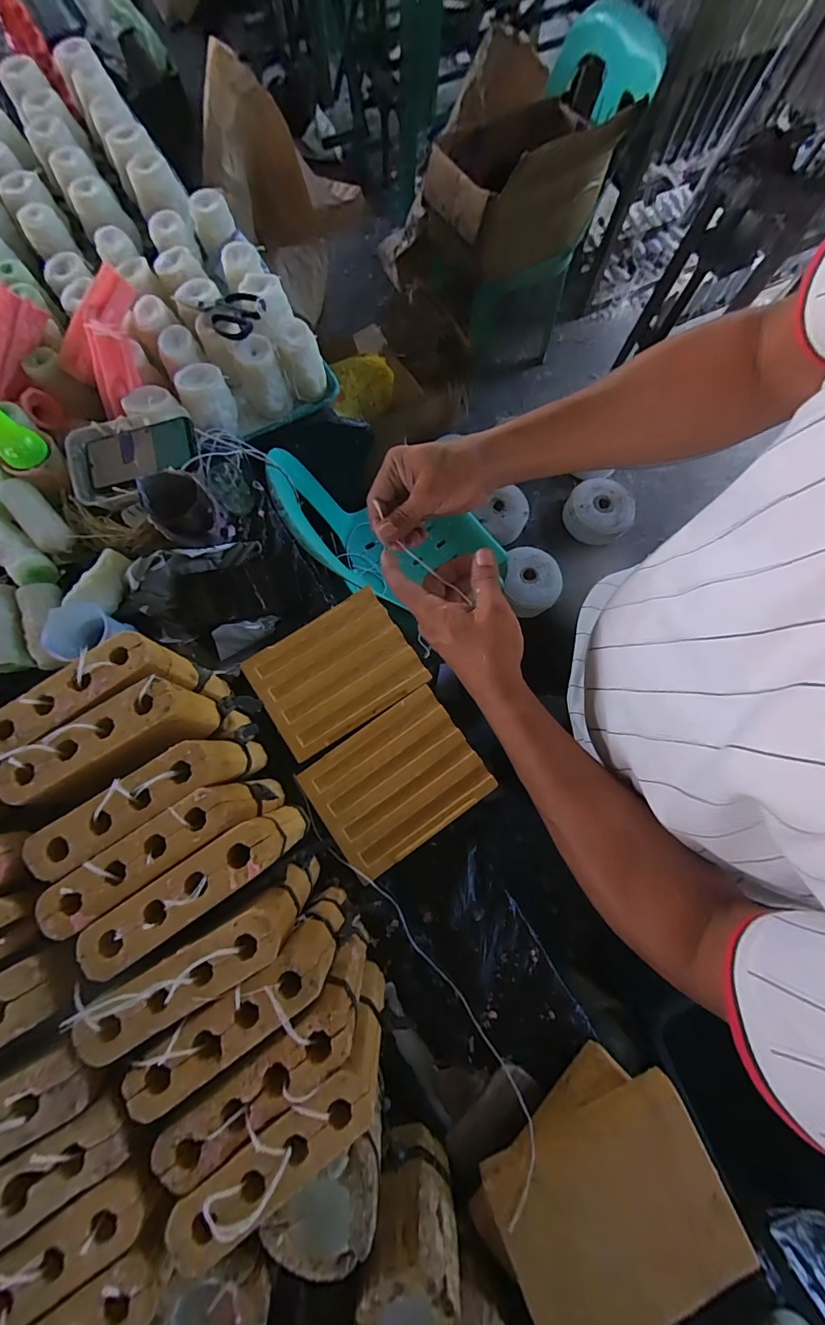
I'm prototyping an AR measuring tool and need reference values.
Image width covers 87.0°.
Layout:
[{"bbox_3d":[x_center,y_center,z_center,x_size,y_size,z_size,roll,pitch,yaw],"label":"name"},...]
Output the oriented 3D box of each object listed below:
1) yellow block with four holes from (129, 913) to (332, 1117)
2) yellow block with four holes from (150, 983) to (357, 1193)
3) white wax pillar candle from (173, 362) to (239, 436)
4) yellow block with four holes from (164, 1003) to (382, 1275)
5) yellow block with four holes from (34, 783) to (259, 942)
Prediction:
[{"bbox_3d":[-0.146,0.294,0.367,0.164,0.062,0.045,-35,79,-9],"label":"yellow block with four holes"},{"bbox_3d":[-0.119,0.334,0.347,0.167,0.036,0.049,-35,79,-9],"label":"yellow block with four holes"},{"bbox_3d":[-0.320,-0.412,0.685,0.075,0.082,0.065,-17,77,-5],"label":"white wax pillar candle"},{"bbox_3d":[-0.101,0.381,0.362,0.172,0.092,0.043,-34,79,-9],"label":"yellow block with four holes"},{"bbox_3d":[-0.232,0.175,0.398,0.163,0.074,0.042,-35,79,-9],"label":"yellow block with four holes"}]

